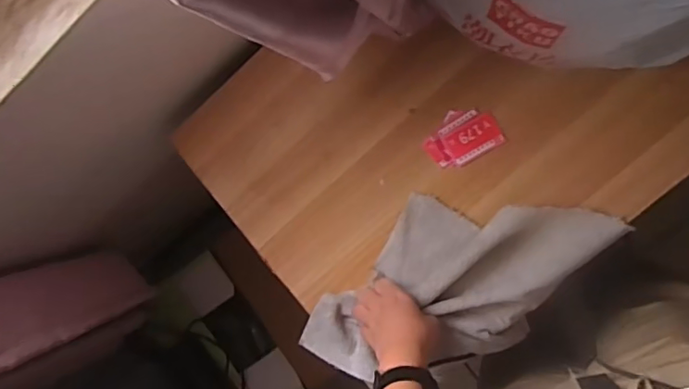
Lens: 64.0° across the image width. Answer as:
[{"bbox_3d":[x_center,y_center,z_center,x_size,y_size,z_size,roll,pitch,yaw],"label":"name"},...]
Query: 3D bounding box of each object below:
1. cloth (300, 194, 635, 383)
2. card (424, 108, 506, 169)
[{"bbox_3d":[0.146,0.112,0.738,0.417,0.071,0.217,-23,88,10],"label":"cloth"},{"bbox_3d":[0.156,-0.076,0.731,0.096,0.004,0.067,-27,88,9],"label":"card"}]

